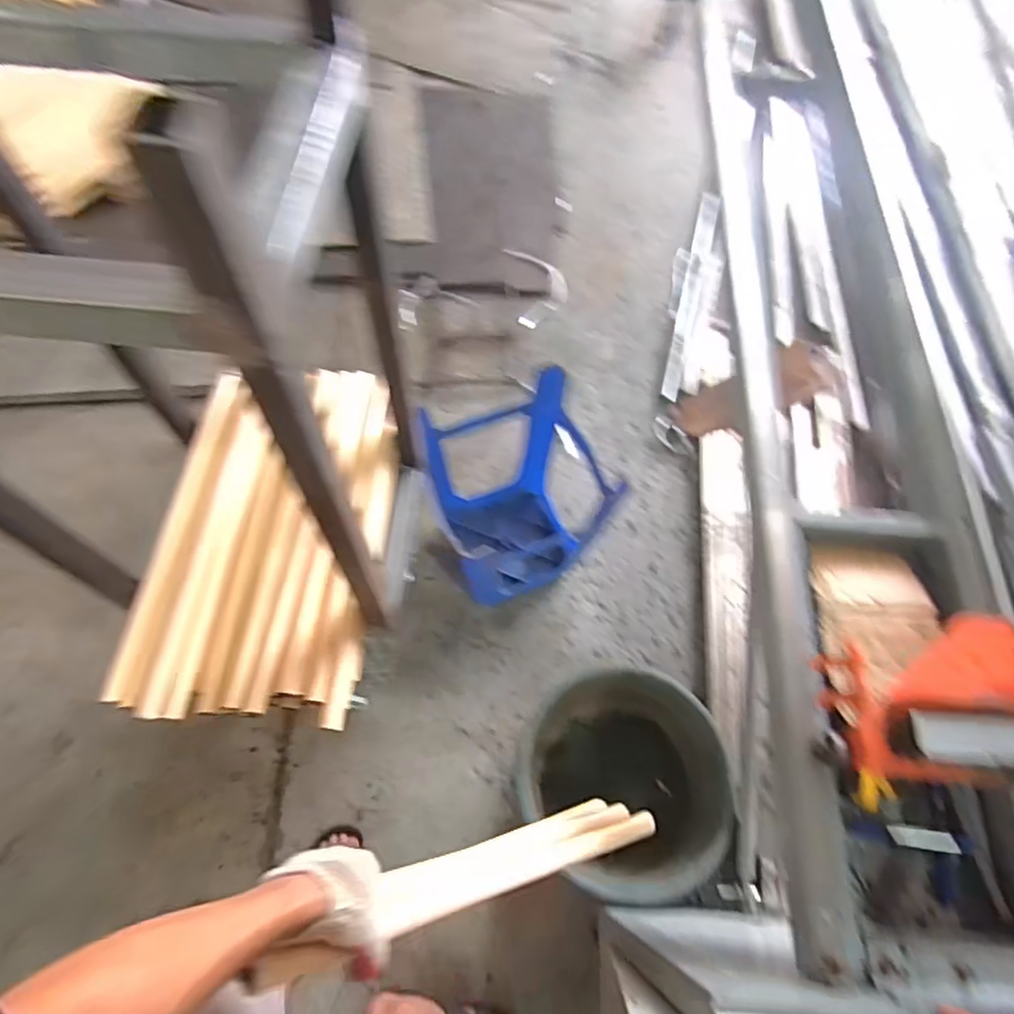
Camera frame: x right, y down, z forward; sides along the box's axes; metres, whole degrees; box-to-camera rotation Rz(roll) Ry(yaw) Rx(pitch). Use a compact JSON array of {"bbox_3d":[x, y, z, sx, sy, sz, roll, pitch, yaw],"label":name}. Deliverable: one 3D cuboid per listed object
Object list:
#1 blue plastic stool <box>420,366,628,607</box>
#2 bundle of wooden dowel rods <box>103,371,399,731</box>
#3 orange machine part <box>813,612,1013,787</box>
[{"bbox_3d":[0.014,-0.014,1.343,0.337,0.410,0.334,-25,68,-13],"label":"blue plastic stool"},{"bbox_3d":[-0.374,0.029,0.996,0.332,0.068,0.583,4,64,0],"label":"bundle of wooden dowel rods"},{"bbox_3d":[0.514,0.206,0.691,0.259,0.095,0.185,3,64,-1],"label":"orange machine part"}]

